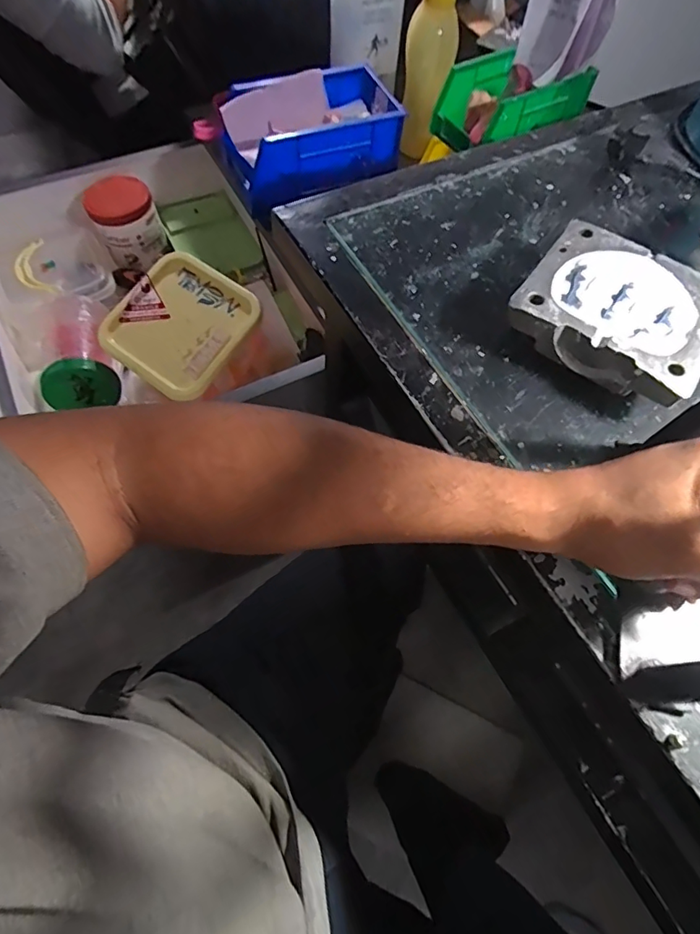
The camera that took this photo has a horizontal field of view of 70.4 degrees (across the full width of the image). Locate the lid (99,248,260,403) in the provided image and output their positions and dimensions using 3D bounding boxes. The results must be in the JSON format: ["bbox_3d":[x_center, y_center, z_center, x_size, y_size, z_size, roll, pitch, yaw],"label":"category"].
[{"bbox_3d":[-0.222,-0.187,0.650,0.162,0.020,0.175,39,90,9],"label":"lid"}]

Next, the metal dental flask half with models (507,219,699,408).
[{"bbox_3d":[0.190,-0.108,0.360,0.128,0.042,0.118,31,67,13],"label":"metal dental flask half with models"}]

